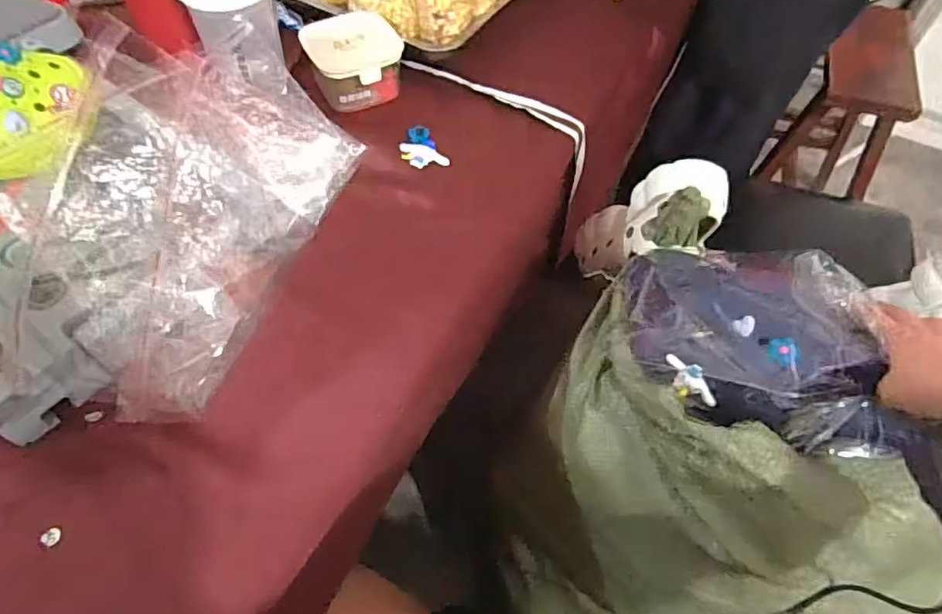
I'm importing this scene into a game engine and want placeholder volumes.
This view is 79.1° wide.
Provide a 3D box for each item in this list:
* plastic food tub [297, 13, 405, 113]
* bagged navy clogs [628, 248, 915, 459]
[{"bbox_3d":[-0.149,-0.305,0.708,0.120,0.059,0.107,-19,60,-14],"label":"plastic food tub"},{"bbox_3d":[0.289,0.020,0.567,0.239,0.100,0.197,13,57,6],"label":"bagged navy clogs"}]

